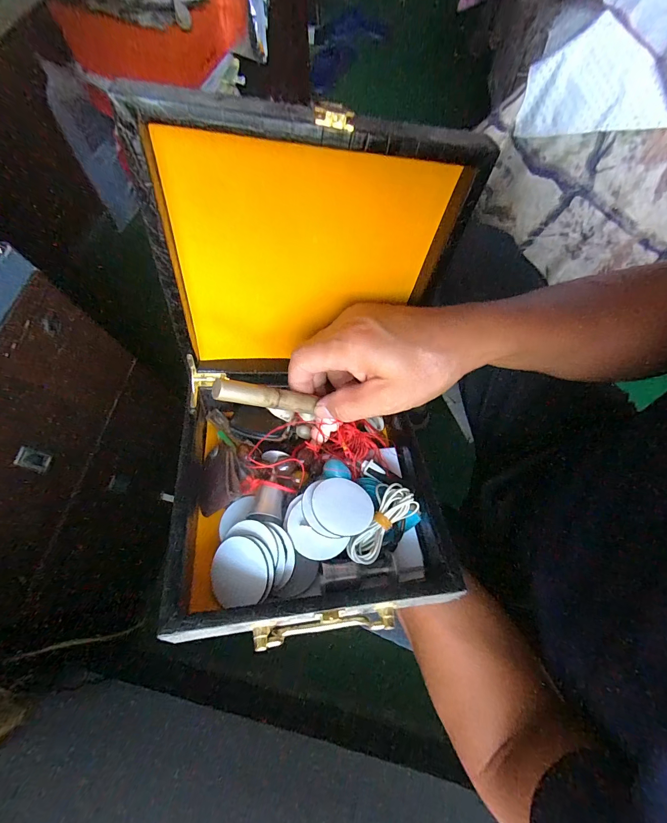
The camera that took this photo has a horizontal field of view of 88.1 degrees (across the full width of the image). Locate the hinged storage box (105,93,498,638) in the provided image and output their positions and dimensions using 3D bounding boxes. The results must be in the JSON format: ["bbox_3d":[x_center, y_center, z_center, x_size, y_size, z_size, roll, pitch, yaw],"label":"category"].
[{"bbox_3d":[-0.021,-0.016,0.259,0.192,0.158,0.298,-3,102,0],"label":"hinged storage box"}]

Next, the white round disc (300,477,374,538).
[{"bbox_3d":[0.003,0.074,0.268,0.053,0.005,0.049,9,46,-9],"label":"white round disc"}]

